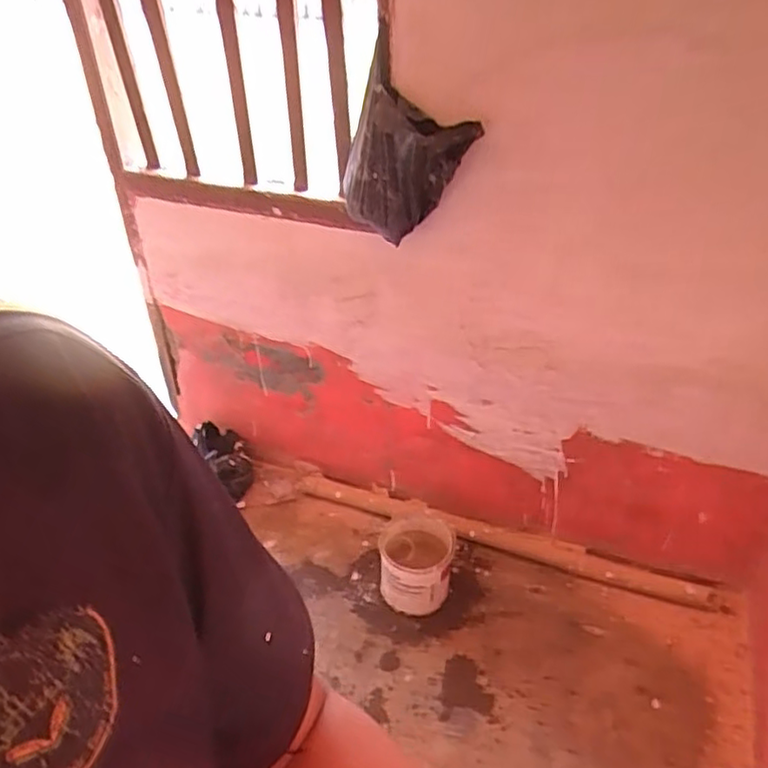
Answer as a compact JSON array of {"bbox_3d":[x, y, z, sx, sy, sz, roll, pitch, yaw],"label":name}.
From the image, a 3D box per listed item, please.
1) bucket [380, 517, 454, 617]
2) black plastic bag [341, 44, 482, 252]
[{"bbox_3d":[0.082,0.475,1.733,0.201,0.172,0.215,4,37,5],"label":"bucket"},{"bbox_3d":[0.044,-0.446,1.322,0.151,0.332,0.336,-18,40,-23],"label":"black plastic bag"}]

